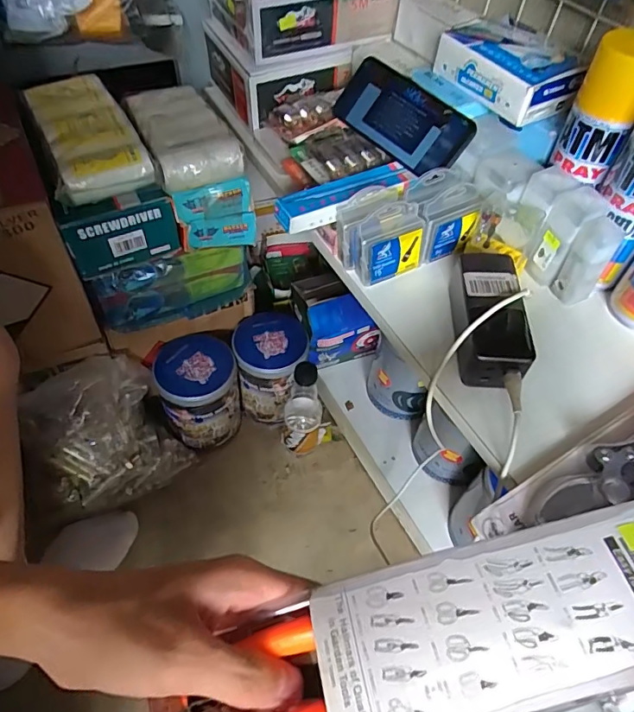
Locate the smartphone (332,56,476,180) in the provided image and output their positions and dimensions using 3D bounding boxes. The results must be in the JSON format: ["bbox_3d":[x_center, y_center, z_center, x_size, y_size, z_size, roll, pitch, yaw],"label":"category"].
[{"bbox_3d":[0.092,-0.269,0.545,0.168,0.015,0.075,46,106,21],"label":"smartphone"}]

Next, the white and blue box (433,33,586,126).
[{"bbox_3d":[0.195,-0.306,0.518,0.062,0.045,0.154,-25,58,-22],"label":"white and blue box"}]

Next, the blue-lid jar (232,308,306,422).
[{"bbox_3d":[-0.075,0.021,0.772,0.106,0.145,0.114,2,52,-3],"label":"blue-lid jar"}]

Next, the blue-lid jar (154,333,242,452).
[{"bbox_3d":[-0.176,0.056,0.742,0.107,0.146,0.116,2,52,-3],"label":"blue-lid jar"}]

